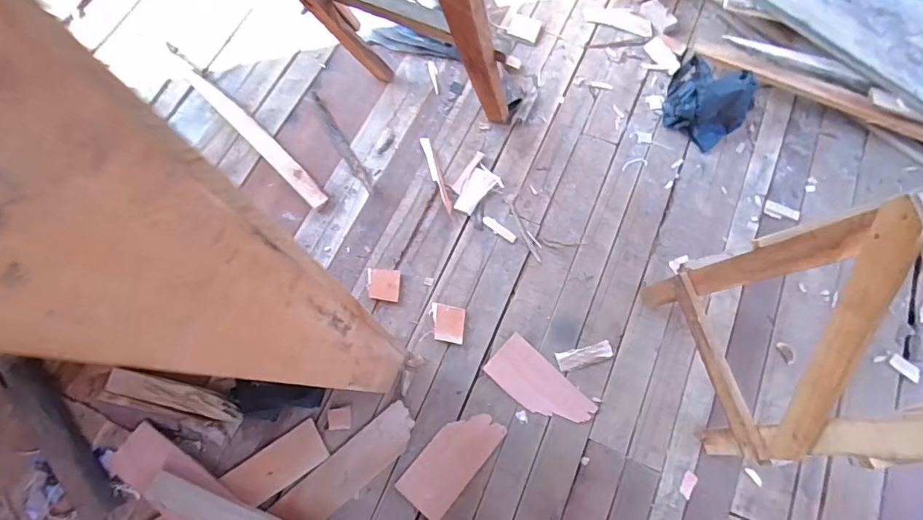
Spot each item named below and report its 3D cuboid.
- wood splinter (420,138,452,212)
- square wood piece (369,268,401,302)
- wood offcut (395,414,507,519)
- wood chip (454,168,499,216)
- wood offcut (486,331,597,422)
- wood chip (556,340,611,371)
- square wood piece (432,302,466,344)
[{"bbox_3d":[-0.064,-0.221,1.204,0.027,0.007,0.221,-16,73,-4],"label":"wood splinter"},{"bbox_3d":[-0.182,0.059,1.103,0.071,0.010,0.073,7,83,0],"label":"square wood piece"},{"bbox_3d":[-0.018,0.432,1.001,0.114,0.007,0.236,40,77,12],"label":"wood offcut"},{"bbox_3d":[0.035,-0.173,1.187,0.065,0.007,0.129,31,76,9],"label":"wood chip"},{"bbox_3d":[0.176,0.286,1.041,0.237,0.008,0.113,42,80,9],"label":"wood offcut"},{"bbox_3d":[0.285,0.222,1.067,0.130,0.010,0.043,-14,73,-4],"label":"wood chip"},{"bbox_3d":[-0.032,0.149,1.088,0.080,0.006,0.086,7,73,2],"label":"square wood piece"}]

